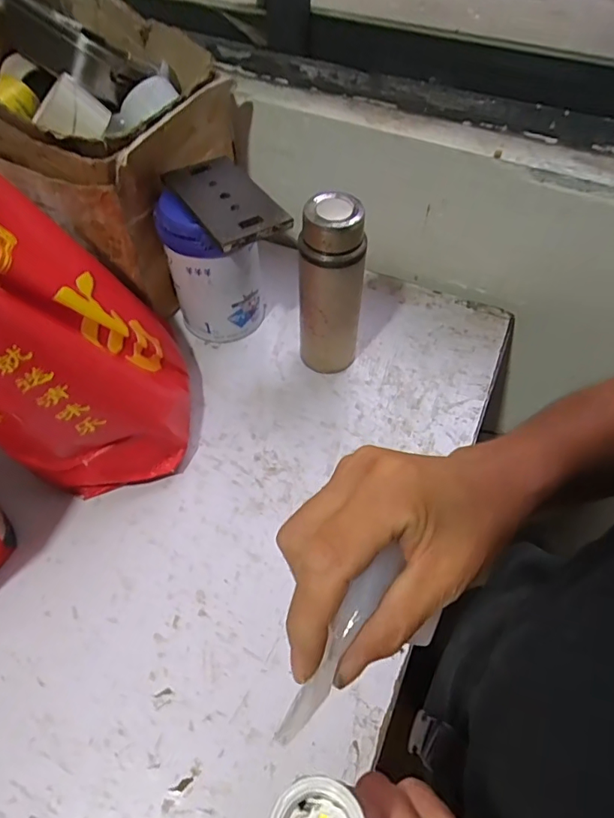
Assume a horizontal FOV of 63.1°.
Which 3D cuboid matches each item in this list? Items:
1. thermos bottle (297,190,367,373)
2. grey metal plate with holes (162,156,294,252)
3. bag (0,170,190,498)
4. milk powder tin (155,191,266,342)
[{"bbox_3d":[0.030,-0.144,0.639,0.077,0.245,0.070,7,55,4],"label":"thermos bottle"},{"bbox_3d":[-0.100,-0.257,0.613,0.093,0.013,0.165,-25,59,-18],"label":"grey metal plate with holes"},{"bbox_3d":[-0.257,-0.097,0.538,0.191,0.349,0.255,-17,57,-13],"label":"bag"},{"bbox_3d":[-0.120,-0.200,0.696,0.118,0.193,0.108,0,55,1],"label":"milk powder tin"}]

